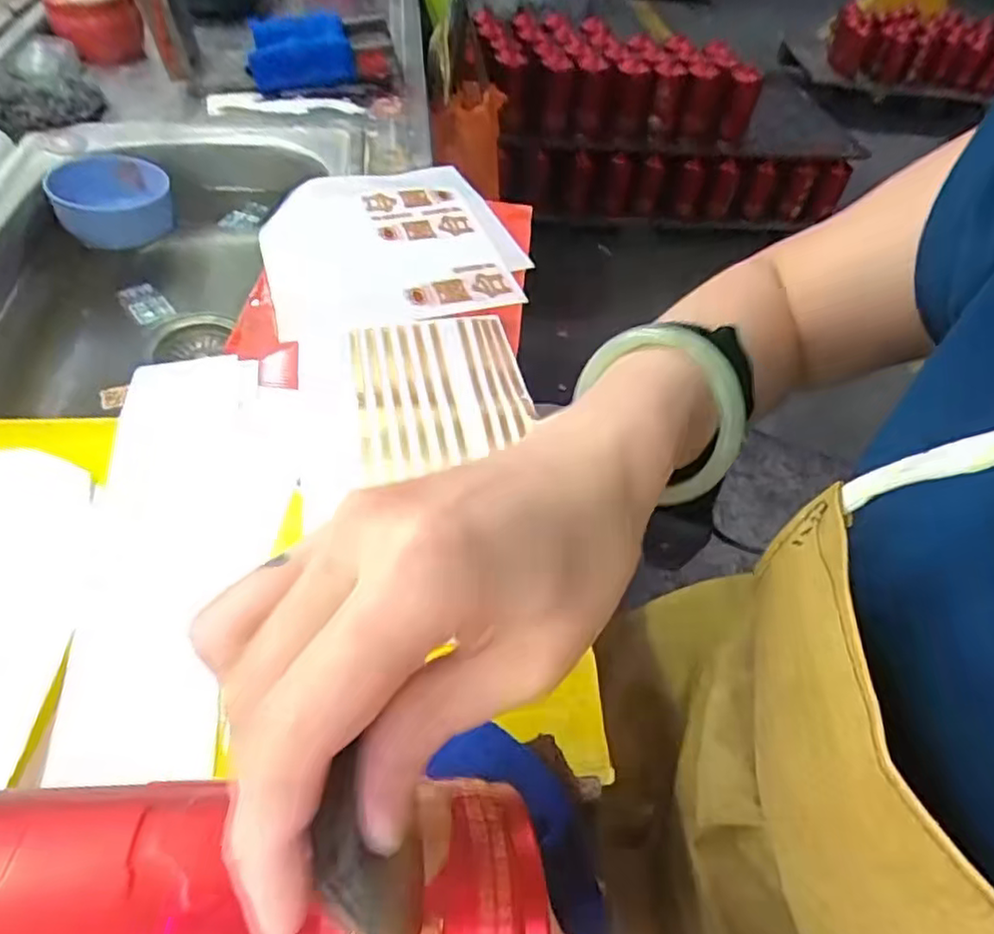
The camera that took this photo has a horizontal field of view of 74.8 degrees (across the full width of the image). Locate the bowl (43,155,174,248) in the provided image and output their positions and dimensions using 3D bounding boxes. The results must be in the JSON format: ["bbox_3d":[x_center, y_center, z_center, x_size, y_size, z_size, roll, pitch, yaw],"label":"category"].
[{"bbox_3d":[-0.396,-0.278,0.676,0.108,0.055,0.096,-18,54,-20],"label":"bowl"}]

